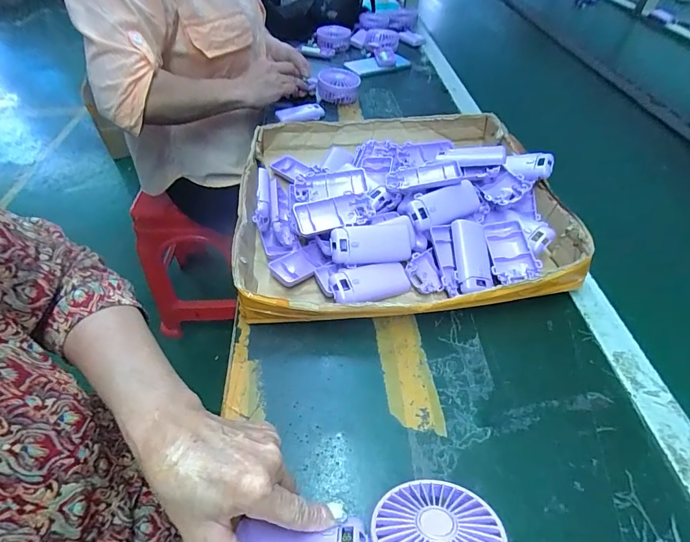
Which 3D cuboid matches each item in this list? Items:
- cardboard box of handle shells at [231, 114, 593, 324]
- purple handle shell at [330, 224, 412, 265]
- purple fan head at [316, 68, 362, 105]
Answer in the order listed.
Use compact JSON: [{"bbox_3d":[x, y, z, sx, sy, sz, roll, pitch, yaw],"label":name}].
[{"bbox_3d":[0.069,-0.104,0.526,0.403,0.079,0.396,-1,47,-2],"label":"cardboard box of handle shells"},{"bbox_3d":[0.031,-0.031,0.446,0.093,0.044,0.022,-7,8,-11],"label":"purple handle shell"},{"bbox_3d":[-0.013,-0.390,0.808,0.086,0.049,0.088,3,48,1],"label":"purple fan head"}]

